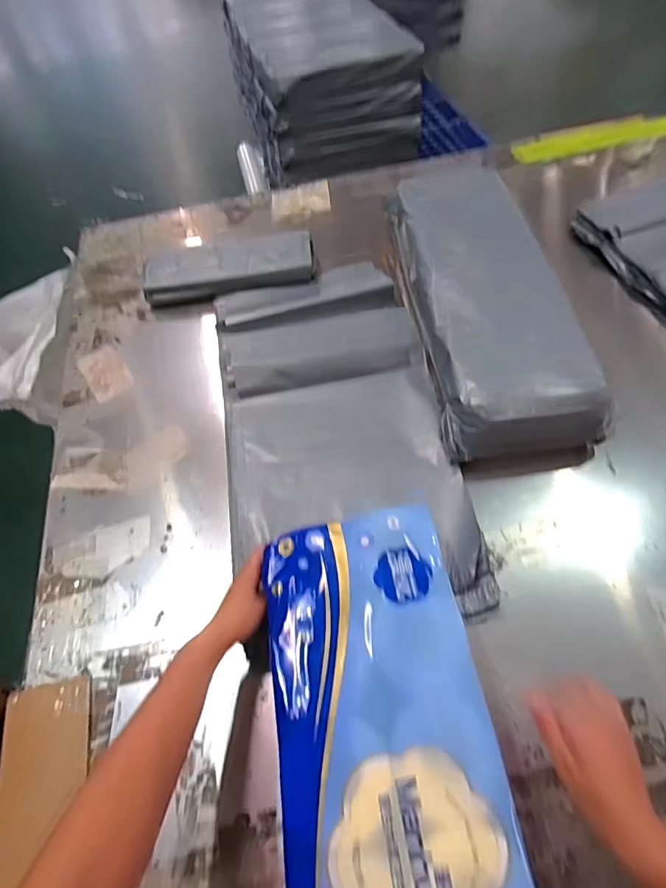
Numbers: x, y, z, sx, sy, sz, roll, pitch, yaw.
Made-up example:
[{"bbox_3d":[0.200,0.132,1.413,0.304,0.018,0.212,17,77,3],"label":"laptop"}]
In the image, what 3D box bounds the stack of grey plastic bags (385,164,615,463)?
[{"bbox_3d":[0.258,-0.269,0.827,0.228,0.099,0.624,-6,58,1],"label":"stack of grey plastic bags"}]

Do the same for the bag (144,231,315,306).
[{"bbox_3d":[-0.214,-0.363,0.968,0.352,0.073,0.116,-9,56,-1],"label":"bag"}]

